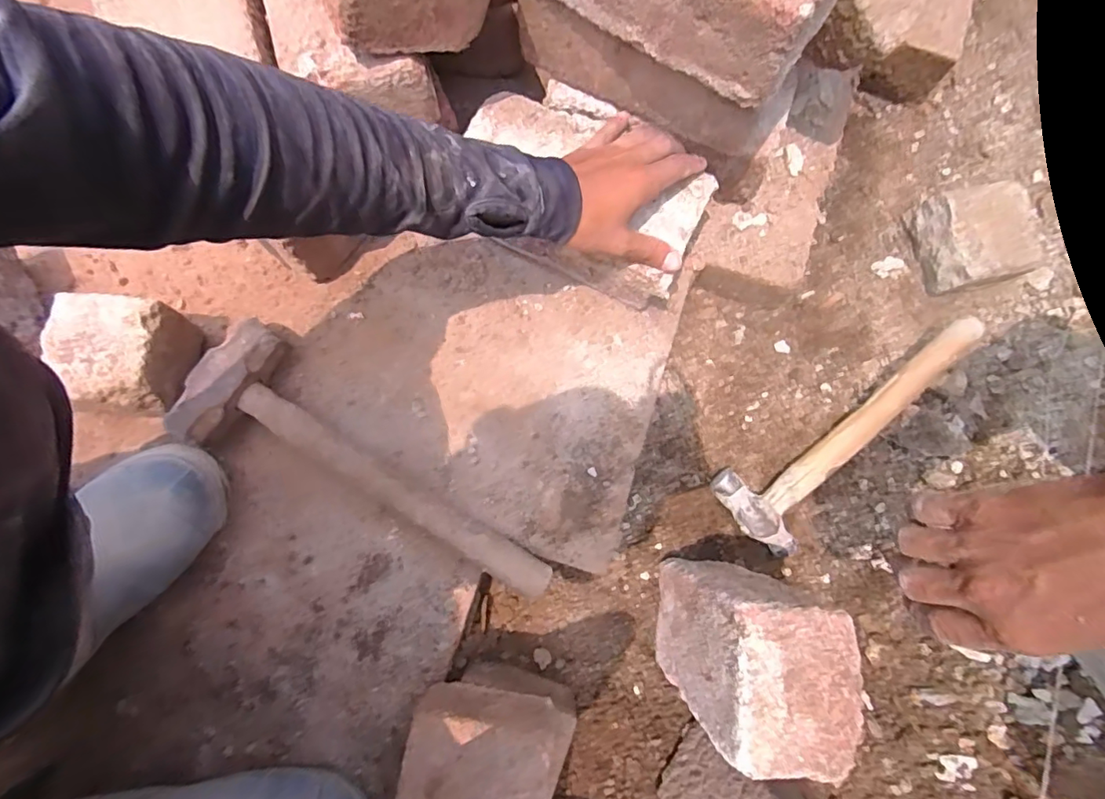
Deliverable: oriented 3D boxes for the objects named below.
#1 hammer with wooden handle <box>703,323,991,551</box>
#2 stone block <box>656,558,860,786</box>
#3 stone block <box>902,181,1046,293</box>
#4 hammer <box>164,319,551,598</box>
[{"bbox_3d":[0.311,0.031,0.554,0.313,0.054,0.088,-34,81,-7],"label":"hammer with wooden handle"},{"bbox_3d":[0.146,0.195,0.421,0.087,0.180,0.106,-2,79,-1],"label":"stone block"},{"bbox_3d":[0.467,-0.178,0.600,0.106,0.069,0.108,-7,79,-2],"label":"stone block"},{"bbox_3d":[-0.149,0.056,0.470,0.343,0.047,0.108,28,80,4],"label":"hammer"}]

